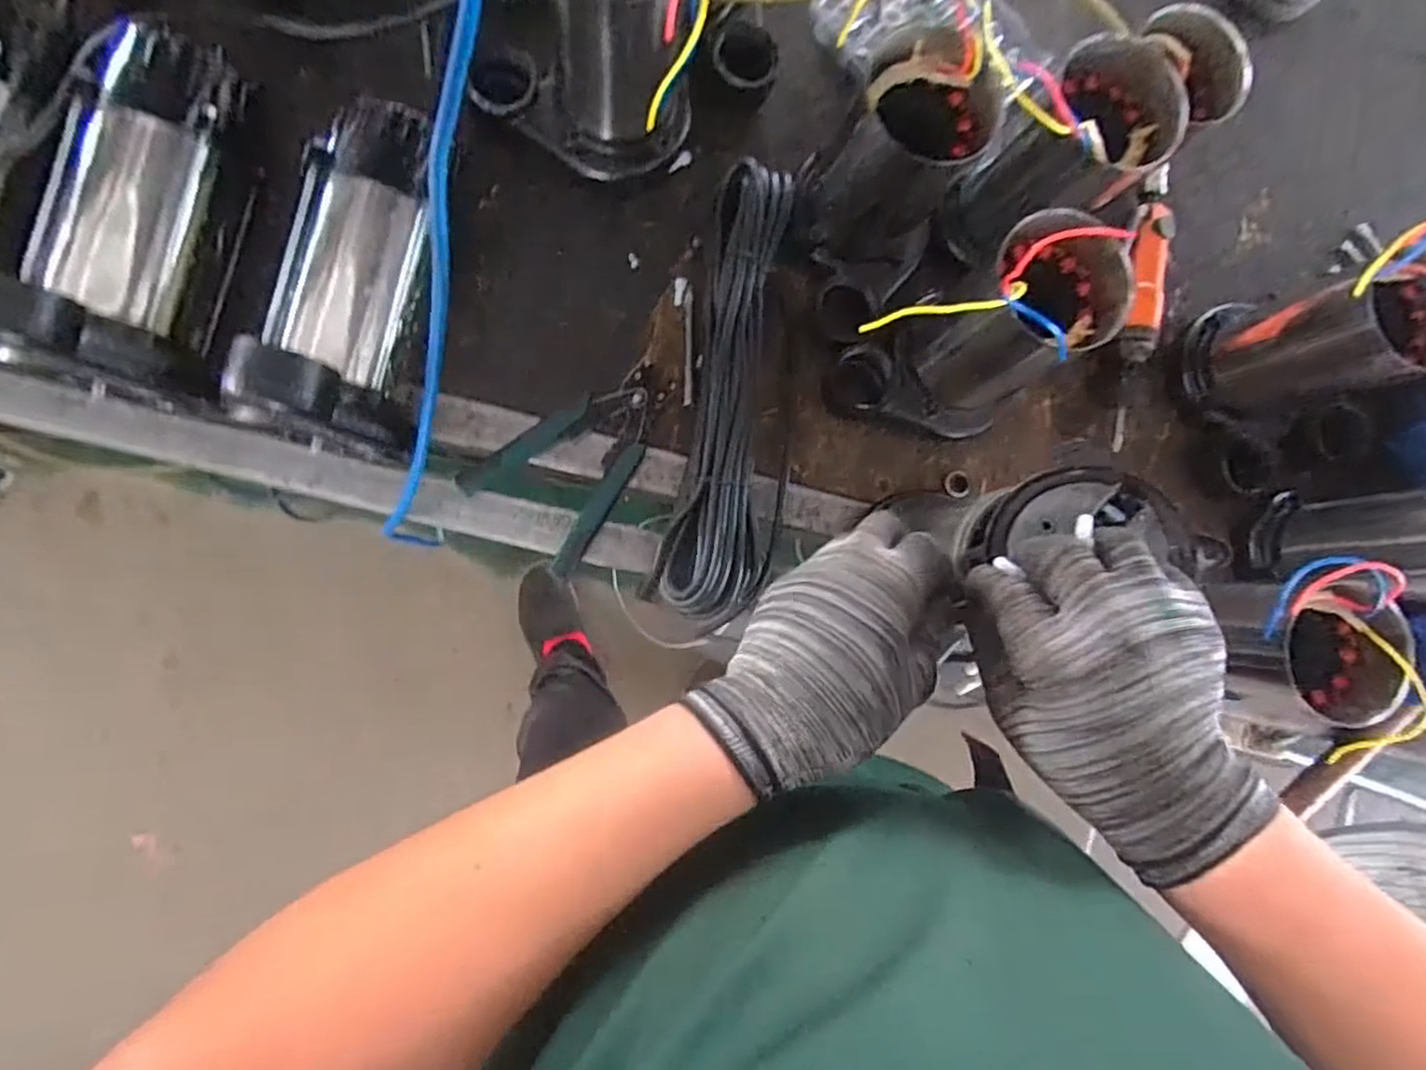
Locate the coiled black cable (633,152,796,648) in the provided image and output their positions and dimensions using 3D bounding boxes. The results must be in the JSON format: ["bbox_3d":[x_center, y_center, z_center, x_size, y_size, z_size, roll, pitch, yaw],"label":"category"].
[{"bbox_3d":[0.021,-0.109,0.563,0.089,0.051,0.355,11,85,-7],"label":"coiled black cable"}]

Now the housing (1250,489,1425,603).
[{"bbox_3d":[0.527,0.010,0.555,0.084,0.152,0.084,-3,87,-8],"label":"housing"}]

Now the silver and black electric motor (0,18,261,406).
[{"bbox_3d":[-0.377,-0.213,0.459,0.097,0.127,0.235,12,85,-7],"label":"silver and black electric motor"}]

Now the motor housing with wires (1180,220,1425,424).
[{"bbox_3d":[0.479,-0.157,0.560,0.099,0.200,0.101,-21,89,-8],"label":"motor housing with wires"}]

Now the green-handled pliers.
[{"bbox_3d":[-0.101,-0.065,0.561,0.106,0.014,0.164,42,82,-3],"label":"green-handled pliers"}]

